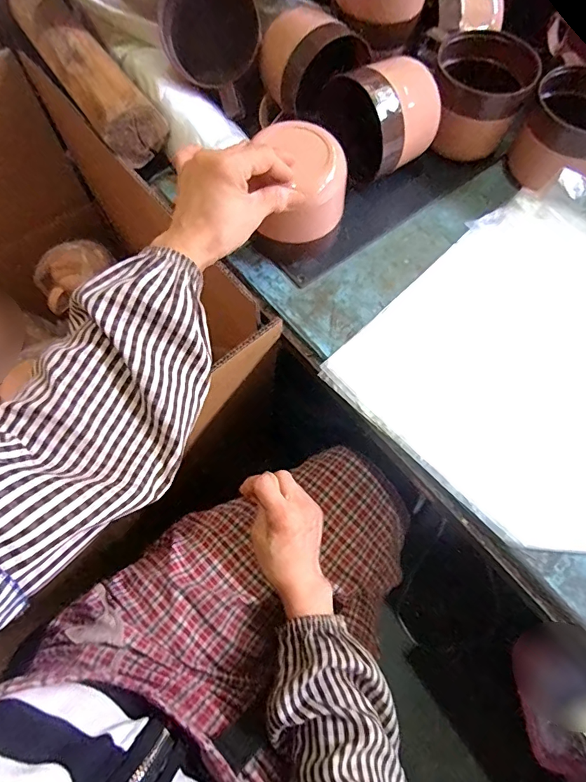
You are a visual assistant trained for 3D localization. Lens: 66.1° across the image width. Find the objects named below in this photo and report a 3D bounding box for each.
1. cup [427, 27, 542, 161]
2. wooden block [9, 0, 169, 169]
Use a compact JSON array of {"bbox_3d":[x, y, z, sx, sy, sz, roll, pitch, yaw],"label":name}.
[{"bbox_3d":[0.204,-0.328,0.515,0.111,0.110,0.102,0,68,-1],"label":"cup"},{"bbox_3d":[-0.257,-0.396,0.547,0.074,0.077,0.295,-33,73,-13],"label":"wooden block"}]

